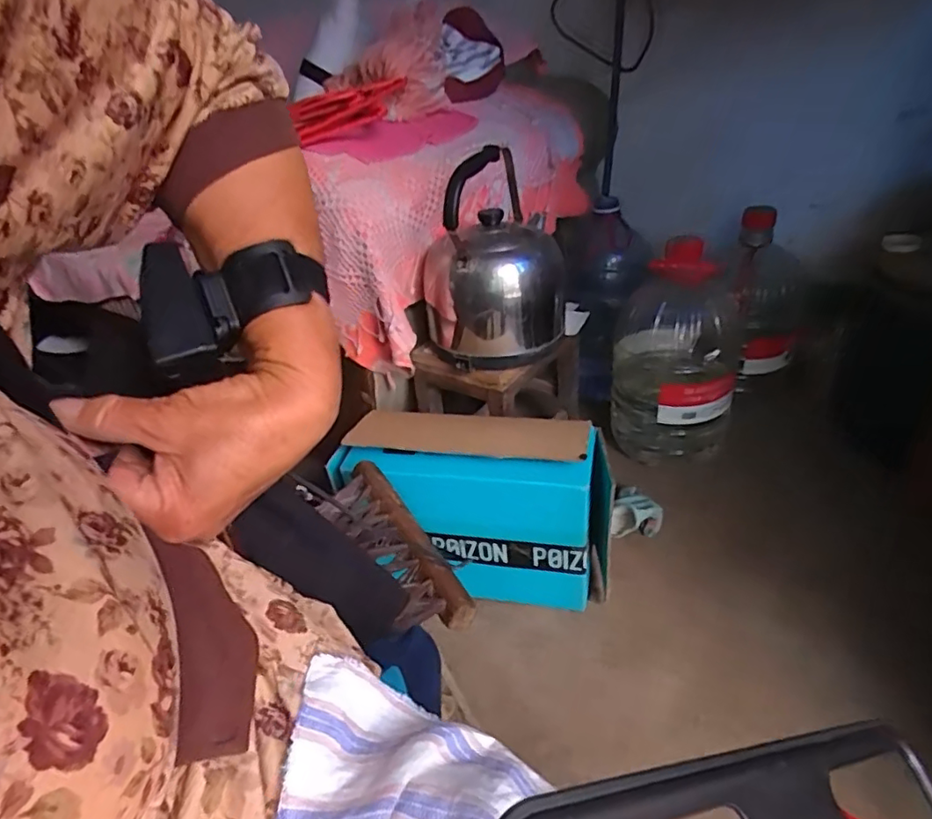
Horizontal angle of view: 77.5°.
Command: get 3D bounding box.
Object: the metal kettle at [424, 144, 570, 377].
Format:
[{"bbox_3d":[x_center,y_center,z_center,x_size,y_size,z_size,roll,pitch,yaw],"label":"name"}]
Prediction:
[{"bbox_3d":[0.043,-0.244,0.956,0.236,0.317,0.219,-6,33,1],"label":"metal kettle"}]

